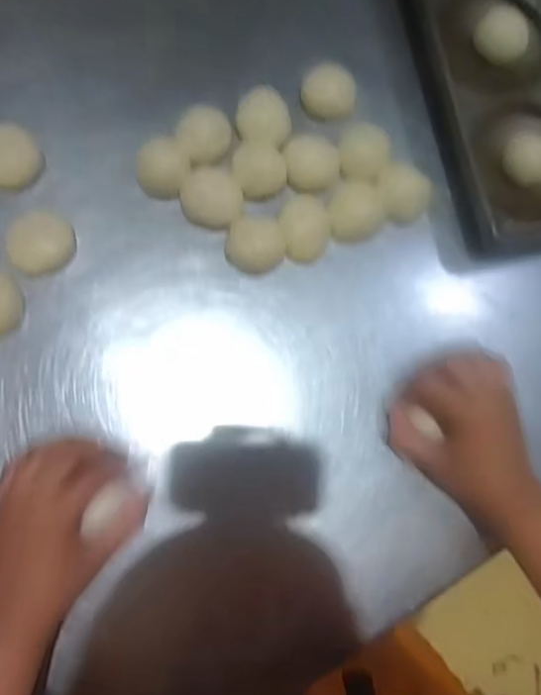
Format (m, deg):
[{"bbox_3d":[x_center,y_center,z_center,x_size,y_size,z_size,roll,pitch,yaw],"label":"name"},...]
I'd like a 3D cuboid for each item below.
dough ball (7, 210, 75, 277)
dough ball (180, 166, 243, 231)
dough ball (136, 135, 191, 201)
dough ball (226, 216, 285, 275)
[{"bbox_3d":[-0.177,-0.082,0.442,0.048,0.023,0.044,1,81,-6],"label":"dough ball"},{"bbox_3d":[-0.047,-0.121,0.463,0.048,0.026,0.042,3,81,-5],"label":"dough ball"},{"bbox_3d":[-0.085,-0.143,0.464,0.040,0.034,0.045,9,81,-4],"label":"dough ball"},{"bbox_3d":[-0.011,-0.083,0.454,0.047,0.037,0.046,-6,82,-7],"label":"dough ball"}]

